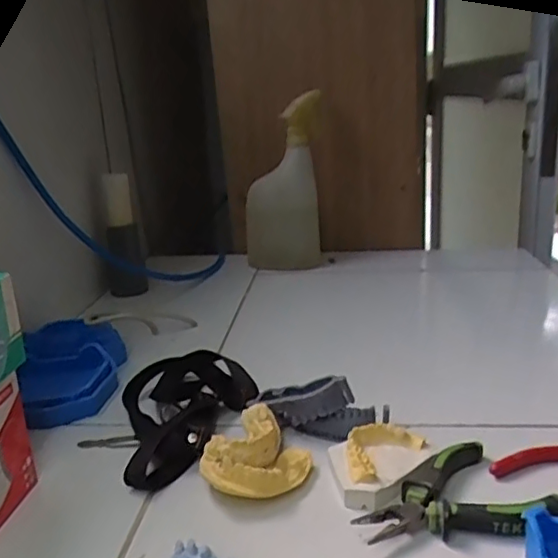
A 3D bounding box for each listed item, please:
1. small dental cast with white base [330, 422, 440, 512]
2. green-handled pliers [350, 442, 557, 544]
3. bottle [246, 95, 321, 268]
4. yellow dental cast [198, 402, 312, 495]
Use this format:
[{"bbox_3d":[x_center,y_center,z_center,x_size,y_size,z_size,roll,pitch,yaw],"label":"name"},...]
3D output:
[{"bbox_3d":[0.063,0.117,0.391,0.071,0.023,0.054,-20,23,-39],"label":"small dental cast with white base"},{"bbox_3d":[0.102,0.132,0.347,0.109,0.014,0.073,-13,19,-29],"label":"green-handled pliers"},{"bbox_3d":[0.006,-0.123,0.843,0.117,0.232,0.053,-3,17,-1],"label":"bottle"},{"bbox_3d":[-0.017,0.115,0.404,0.071,0.033,0.079,-5,17,-7],"label":"yellow dental cast"}]

